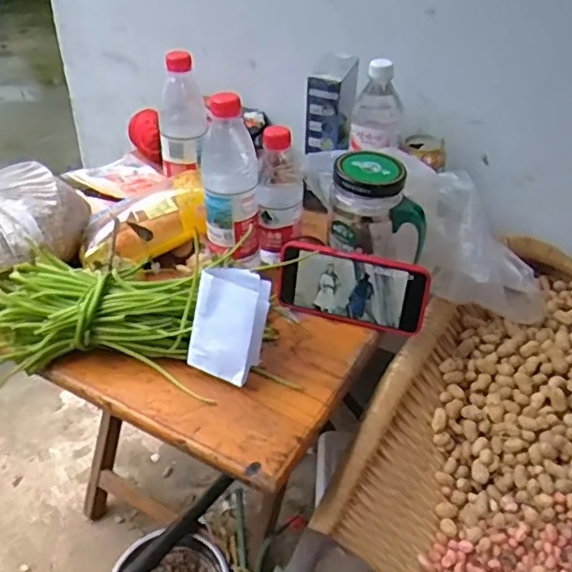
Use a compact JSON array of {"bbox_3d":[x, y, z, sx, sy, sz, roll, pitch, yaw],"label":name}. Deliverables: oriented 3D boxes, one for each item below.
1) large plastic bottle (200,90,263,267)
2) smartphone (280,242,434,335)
[{"bbox_3d":[-0.062,-0.107,0.683,0.065,0.209,0.063,-2,36,-4],"label":"large plastic bottle"},{"bbox_3d":[0.072,0.002,0.669,0.166,0.081,0.011,13,22,14],"label":"smartphone"}]

